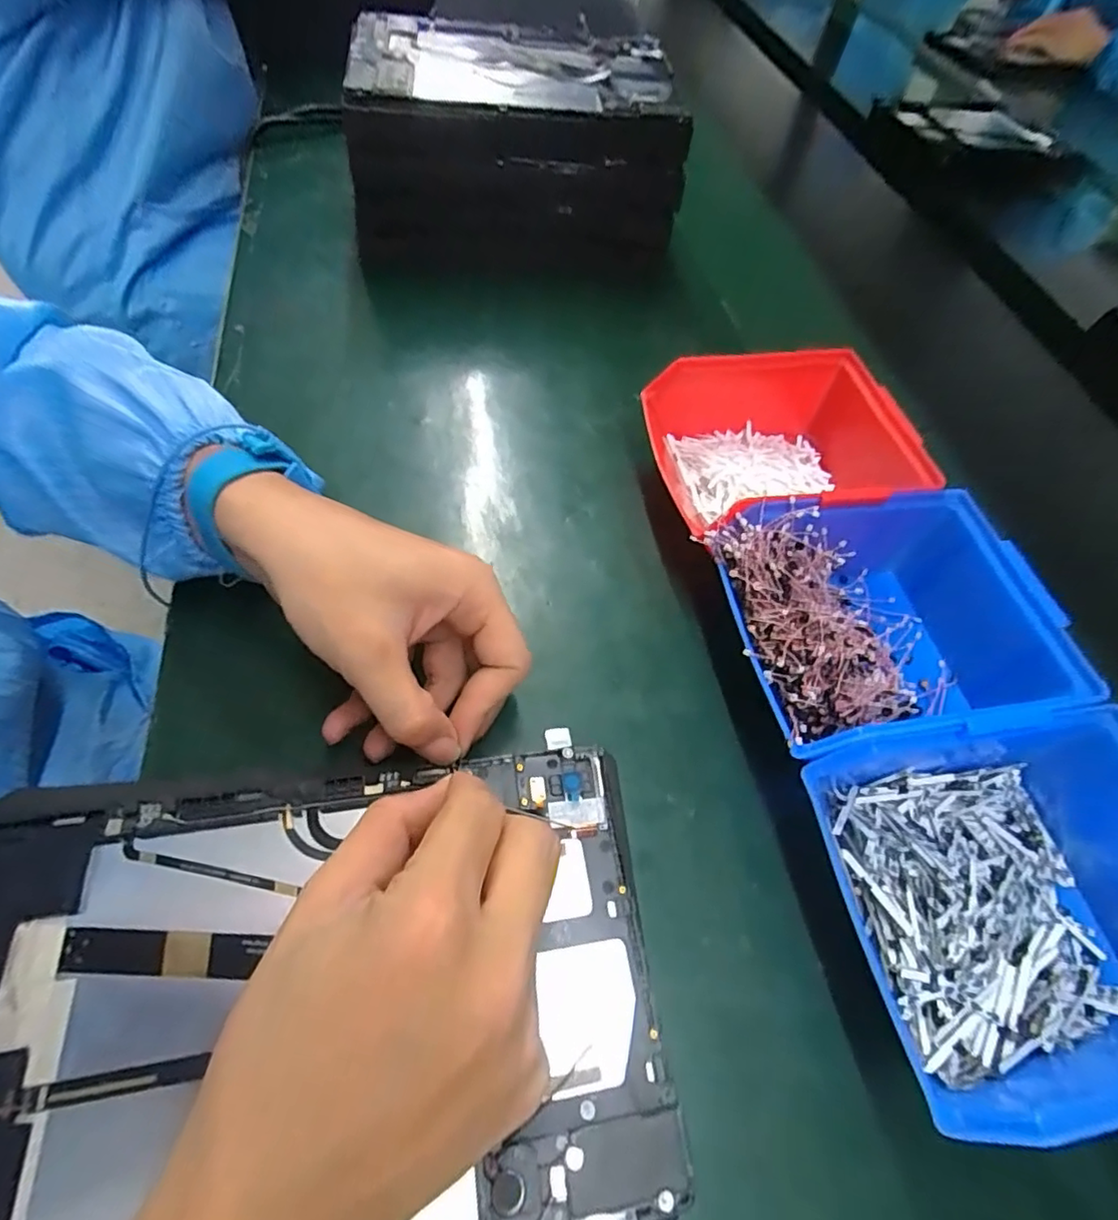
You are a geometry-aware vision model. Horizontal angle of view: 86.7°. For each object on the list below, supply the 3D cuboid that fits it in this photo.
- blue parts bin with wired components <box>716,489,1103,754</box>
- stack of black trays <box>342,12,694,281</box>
[{"bbox_3d":[0.155,0.009,0.293,0.141,0.061,0.118,-6,58,-11],"label":"blue parts bin with wired components"},{"bbox_3d":[-0.036,-0.361,0.476,0.242,0.113,0.171,-1,58,-7],"label":"stack of black trays"}]

